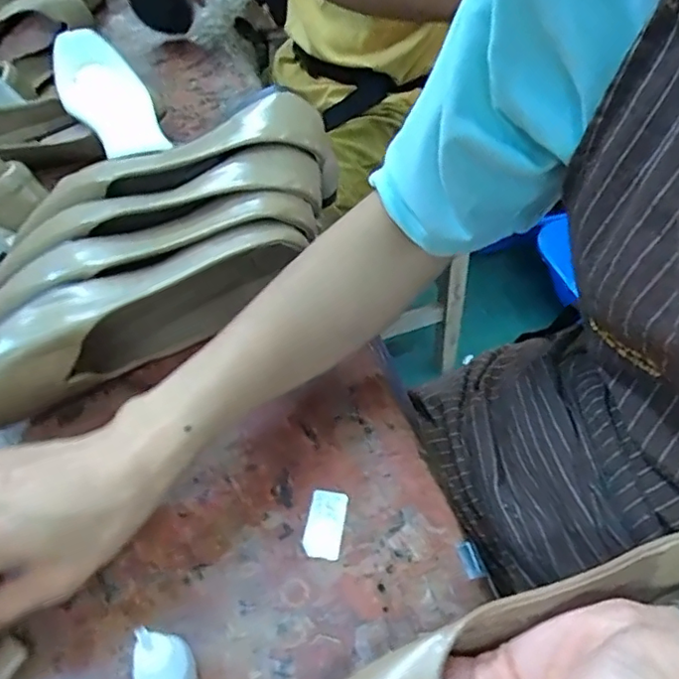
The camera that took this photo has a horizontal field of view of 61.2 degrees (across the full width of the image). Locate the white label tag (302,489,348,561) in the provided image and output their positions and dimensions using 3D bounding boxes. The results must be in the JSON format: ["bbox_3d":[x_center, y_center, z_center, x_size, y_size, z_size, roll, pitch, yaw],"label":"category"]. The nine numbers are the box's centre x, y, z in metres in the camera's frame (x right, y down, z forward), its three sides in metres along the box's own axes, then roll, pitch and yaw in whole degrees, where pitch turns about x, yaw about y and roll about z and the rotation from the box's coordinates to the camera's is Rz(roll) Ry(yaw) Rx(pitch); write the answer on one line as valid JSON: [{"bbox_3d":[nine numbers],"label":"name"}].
[{"bbox_3d":[-0.008,0.106,0.331,0.022,0.004,0.040,7,46,7],"label":"white label tag"}]

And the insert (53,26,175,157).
[{"bbox_3d":[-0.265,-0.282,0.664,0.048,0.185,0.082,13,76,13],"label":"insert"}]

